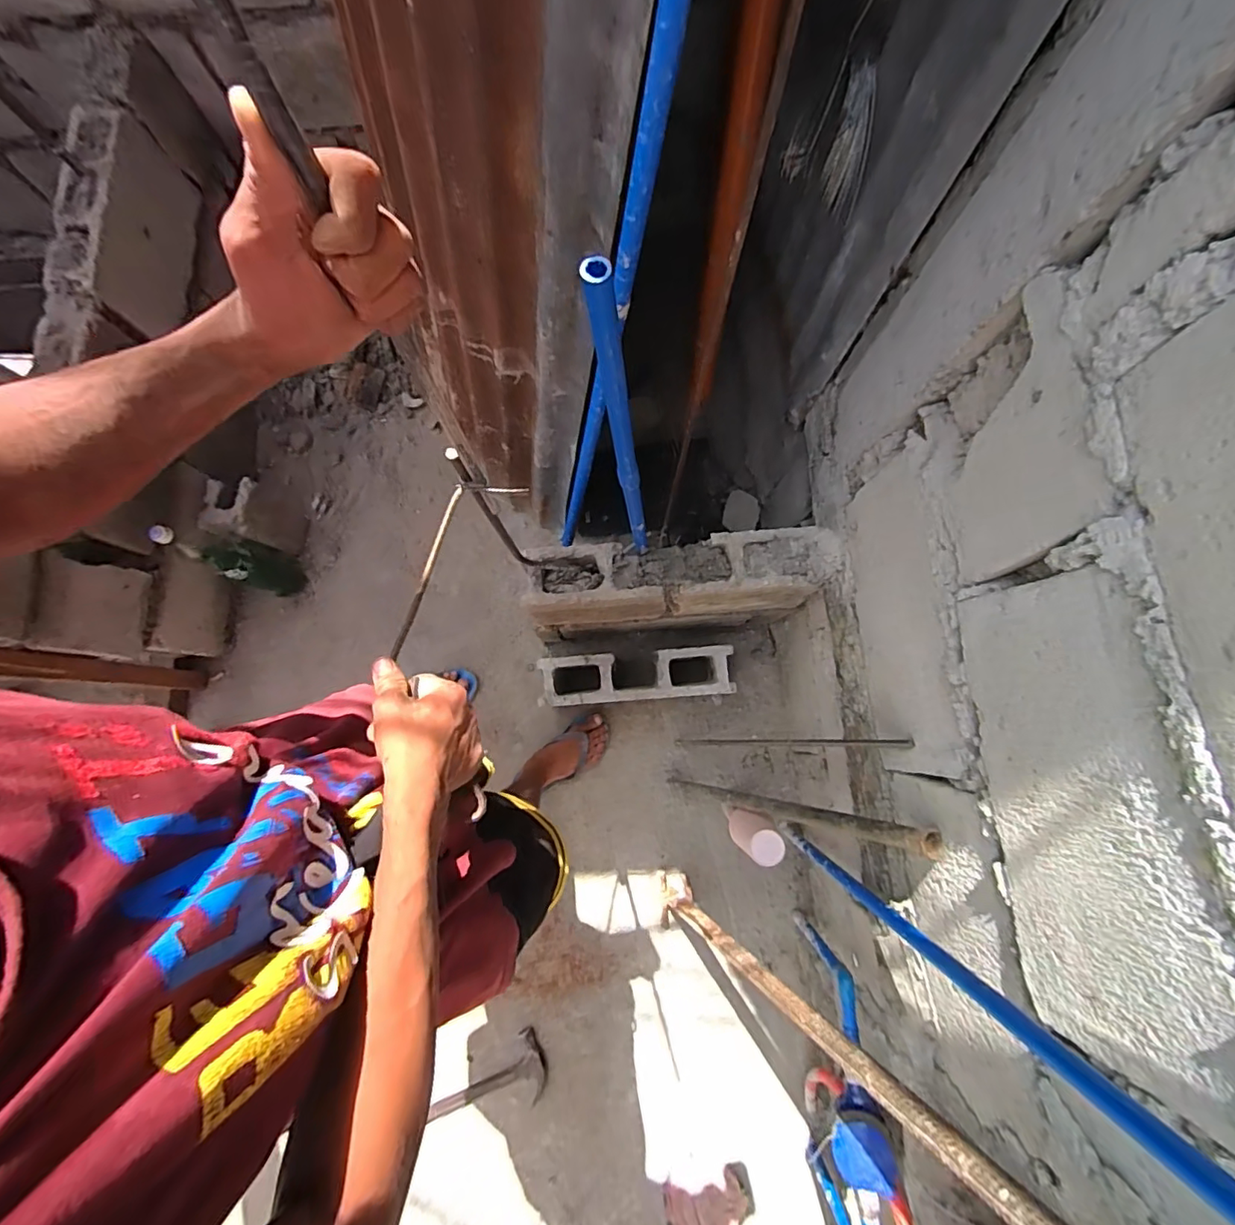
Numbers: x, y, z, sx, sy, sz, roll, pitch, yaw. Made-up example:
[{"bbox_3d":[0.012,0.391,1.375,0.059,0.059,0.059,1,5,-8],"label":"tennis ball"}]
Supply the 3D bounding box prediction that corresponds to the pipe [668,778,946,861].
[{"bbox_3d":[0.248,0.326,0.929,0.038,0.625,0.034,1,79,-20],"label":"pipe"}]

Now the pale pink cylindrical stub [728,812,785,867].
[{"bbox_3d":[0.232,0.382,0.946,0.062,0.136,0.068,-42,82,-6],"label":"pale pink cylindrical stub"}]

